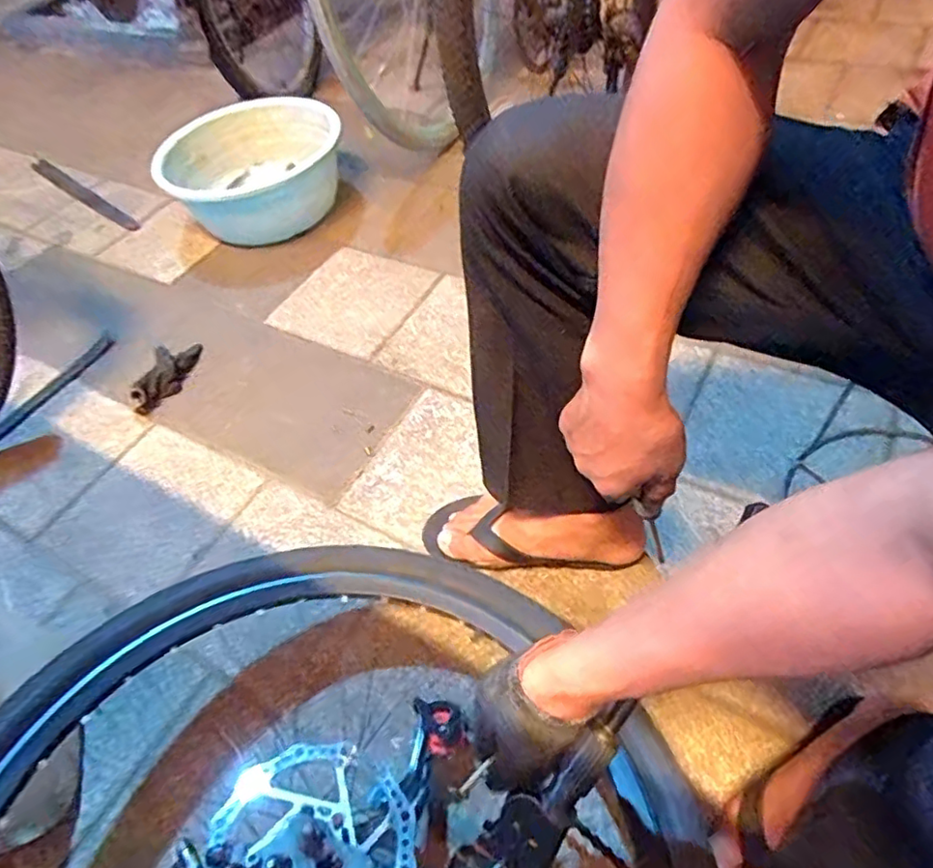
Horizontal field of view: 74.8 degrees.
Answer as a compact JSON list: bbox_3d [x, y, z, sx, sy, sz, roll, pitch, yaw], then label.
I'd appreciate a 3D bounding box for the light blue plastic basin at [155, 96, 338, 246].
[{"bbox_3d":[-0.444,-0.560,1.308,0.382,0.172,0.346,-31,57,-17],"label":"light blue plastic basin"}]

